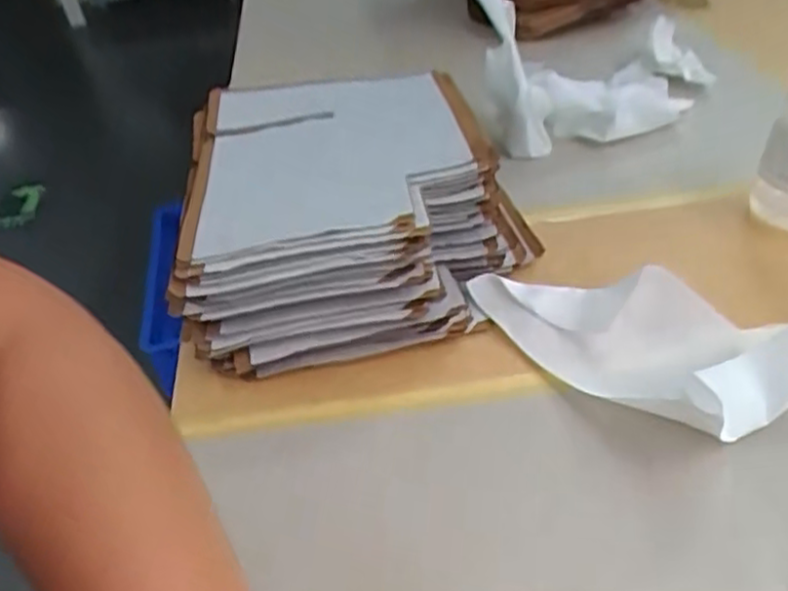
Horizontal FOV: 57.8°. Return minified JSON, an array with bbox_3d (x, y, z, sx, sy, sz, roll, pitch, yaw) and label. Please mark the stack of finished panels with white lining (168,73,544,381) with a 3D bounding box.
[{"bbox_3d":[-0.027,-0.076,0.519,0.231,0.090,0.278,-8,39,-2],"label":"stack of finished panels with white lining"}]

